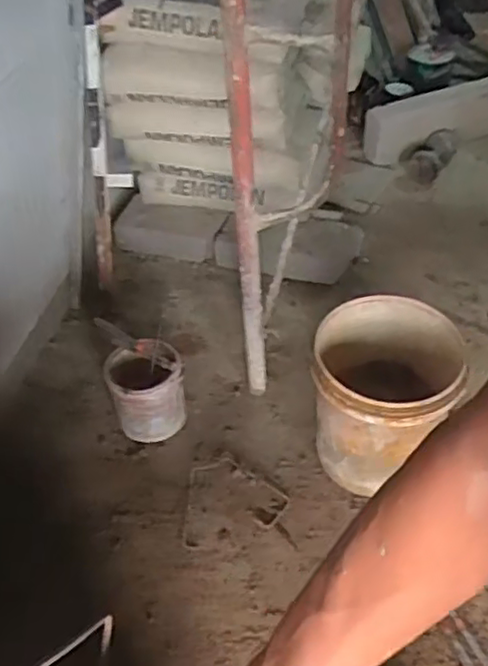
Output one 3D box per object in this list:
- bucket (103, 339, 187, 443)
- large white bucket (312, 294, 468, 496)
[{"bbox_3d":[-0.242,0.136,1.668,0.179,0.198,0.188,-2,46,2],"label":"bucket"},{"bbox_3d":[0.312,0.122,1.492,0.301,0.307,0.357,13,48,15],"label":"large white bucket"}]

